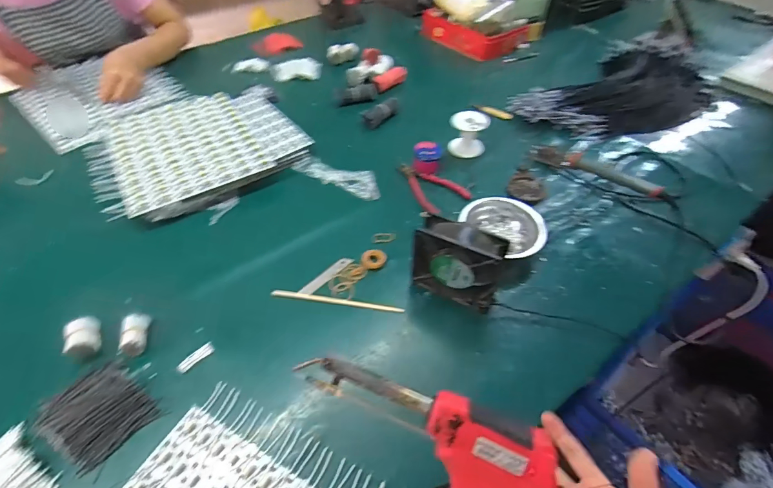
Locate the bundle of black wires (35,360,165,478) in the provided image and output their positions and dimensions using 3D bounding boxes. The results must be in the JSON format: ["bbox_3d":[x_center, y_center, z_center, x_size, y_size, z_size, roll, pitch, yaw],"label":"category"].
[{"bbox_3d":[-0.343,0.197,0.460,0.116,0.021,0.093,29,54,23],"label":"bundle of black wires"}]

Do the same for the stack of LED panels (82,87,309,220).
[{"bbox_3d":[-0.368,-0.197,0.768,0.376,0.049,0.296,-29,55,-24],"label":"stack of LED panels"}]

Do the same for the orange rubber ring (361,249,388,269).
[{"bbox_3d":[-0.020,0.025,0.611,0.038,0.010,0.033,6,49,5],"label":"orange rubber ring"}]

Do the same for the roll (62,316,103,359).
[{"bbox_3d":[-0.394,0.122,0.506,0.035,0.032,0.054,-13,50,-12],"label":"roll"}]

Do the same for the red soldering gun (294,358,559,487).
[{"bbox_3d":[0.019,0.149,0.270,0.182,0.030,0.114,26,96,15],"label":"red soldering gun"}]

